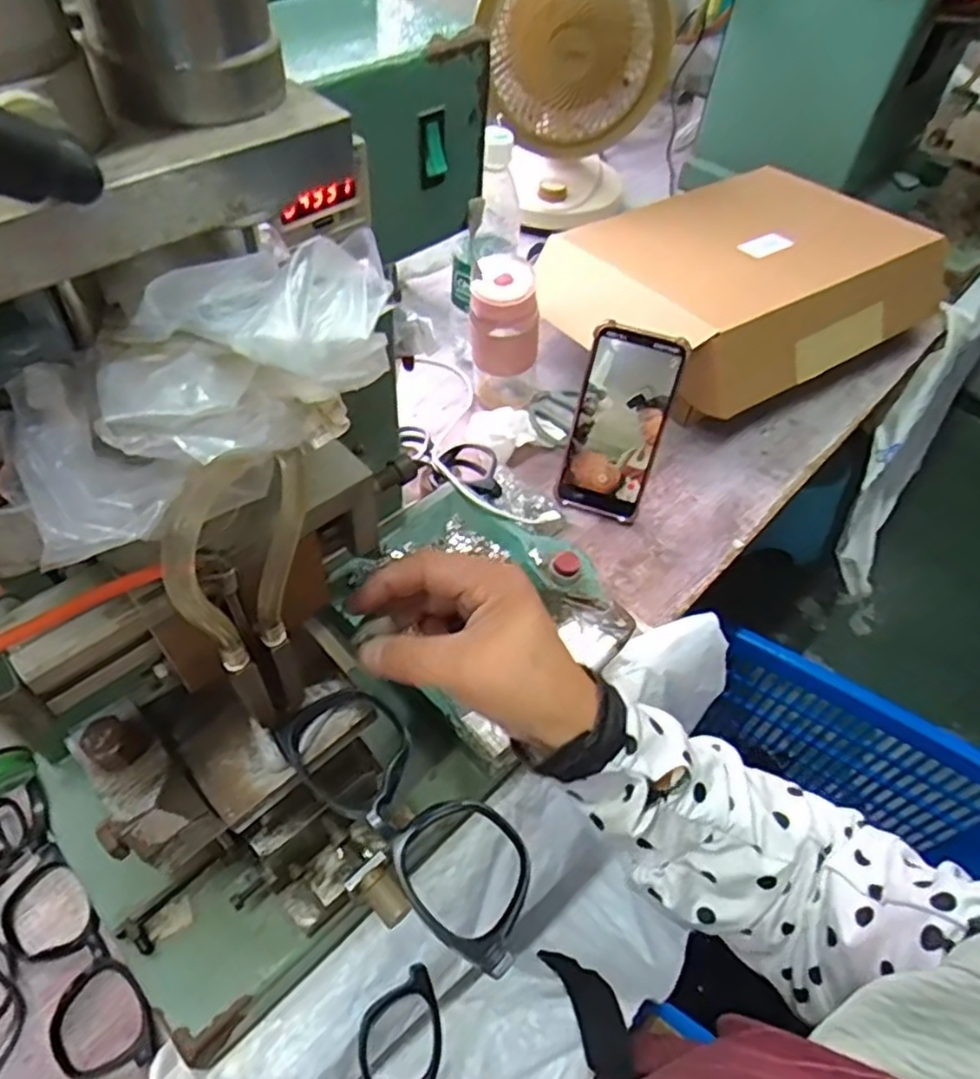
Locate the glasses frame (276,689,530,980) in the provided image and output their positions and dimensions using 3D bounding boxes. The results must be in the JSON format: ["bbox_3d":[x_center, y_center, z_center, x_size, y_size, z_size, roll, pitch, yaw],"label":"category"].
[{"bbox_3d":[-0.032,0.111,0.286,0.046,0.016,0.131,-37,63,-27],"label":"glasses frame"}]

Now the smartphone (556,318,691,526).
[{"bbox_3d":[0.112,-0.099,0.612,0.079,0.167,0.012,17,30,9],"label":"smartphone"}]

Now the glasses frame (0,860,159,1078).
[{"bbox_3d":[-0.240,0.245,0.400,0.048,0.012,0.138,-36,63,-27],"label":"glasses frame"}]

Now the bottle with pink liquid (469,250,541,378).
[{"bbox_3d":[0.014,-0.215,0.662,0.064,0.091,0.062,4,53,-1],"label":"bottle with pink liquid"}]

